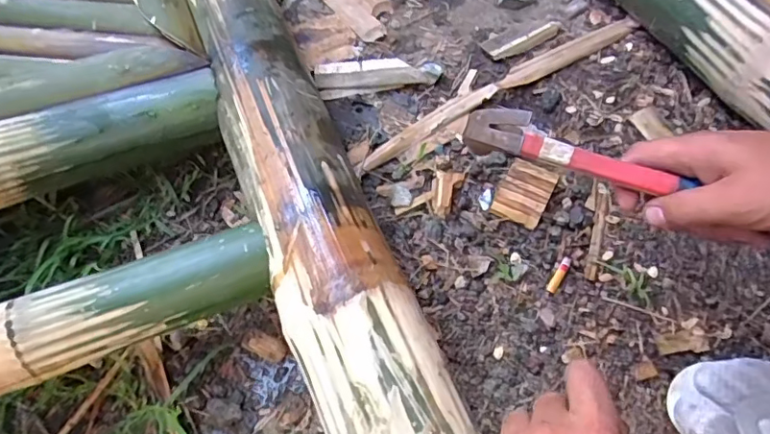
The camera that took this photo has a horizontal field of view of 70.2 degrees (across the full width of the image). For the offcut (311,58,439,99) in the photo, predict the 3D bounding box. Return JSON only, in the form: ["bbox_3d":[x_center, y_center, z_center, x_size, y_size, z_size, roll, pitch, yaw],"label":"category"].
[{"bbox_3d":[-0.015,-0.170,0.641,0.133,0.015,0.043,-7,65,-5],"label":"offcut"}]

